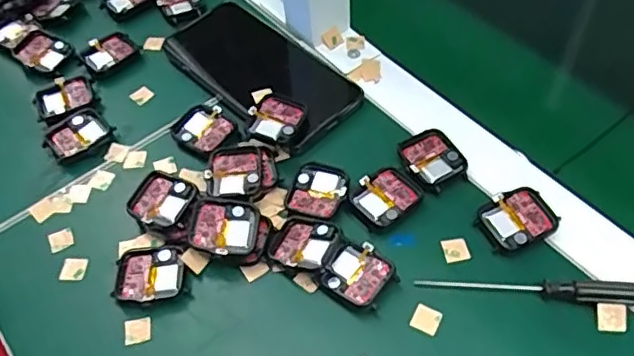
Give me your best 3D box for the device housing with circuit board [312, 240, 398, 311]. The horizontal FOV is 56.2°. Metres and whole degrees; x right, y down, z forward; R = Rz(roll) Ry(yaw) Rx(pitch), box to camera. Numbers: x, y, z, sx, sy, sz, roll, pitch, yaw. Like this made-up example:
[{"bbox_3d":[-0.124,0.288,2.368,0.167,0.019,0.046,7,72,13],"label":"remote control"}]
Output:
[{"bbox_3d":[0.026,0.059,0.365,0.039,0.011,0.036,33,64,25],"label":"device housing with circuit board"}]

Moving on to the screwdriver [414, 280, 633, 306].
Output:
[{"bbox_3d":[0.127,0.066,0.352,0.131,0.014,0.012,3,56,7],"label":"screwdriver"}]

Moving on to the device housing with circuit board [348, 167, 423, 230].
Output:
[{"bbox_3d":[0.046,0.013,0.396,0.043,0.006,0.036,-31,58,-16],"label":"device housing with circuit board"}]

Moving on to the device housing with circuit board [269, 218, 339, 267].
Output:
[{"bbox_3d":[-0.008,0.040,0.378,0.042,0.009,0.033,14,58,14],"label":"device housing with circuit board"}]

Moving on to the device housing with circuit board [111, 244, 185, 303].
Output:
[{"bbox_3d":[-0.106,0.062,0.376,0.044,0.011,0.037,-5,55,2],"label":"device housing with circuit board"}]

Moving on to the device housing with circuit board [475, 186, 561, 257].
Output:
[{"bbox_3d":[0.129,0.027,0.381,0.045,0.007,0.038,-21,56,-9],"label":"device housing with circuit board"}]

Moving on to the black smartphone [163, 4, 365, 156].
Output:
[{"bbox_3d":[-0.045,-0.091,0.473,0.085,0.016,0.164,-40,61,-21],"label":"black smartphone"}]

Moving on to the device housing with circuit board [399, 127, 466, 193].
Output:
[{"bbox_3d":[0.081,-0.014,0.410,0.038,0.004,0.045,-27,57,-13],"label":"device housing with circuit board"}]

